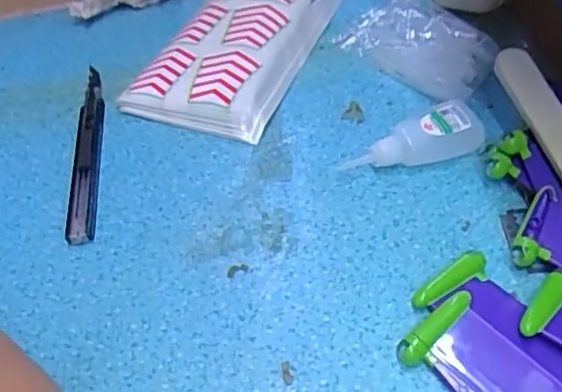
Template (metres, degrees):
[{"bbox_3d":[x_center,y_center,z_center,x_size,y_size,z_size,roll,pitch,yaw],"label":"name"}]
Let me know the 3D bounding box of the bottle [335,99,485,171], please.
[{"bbox_3d":[0.079,-0.031,0.370,0.084,0.024,0.026,-19,48,-10],"label":"bottle"}]

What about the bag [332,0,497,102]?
[{"bbox_3d":[0.100,-0.112,0.442,0.073,0.027,0.116,-28,50,-19],"label":"bag"}]

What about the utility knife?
[{"bbox_3d":[-0.125,-0.031,0.405,0.016,0.010,0.149,-9,47,-1],"label":"utility knife"}]

